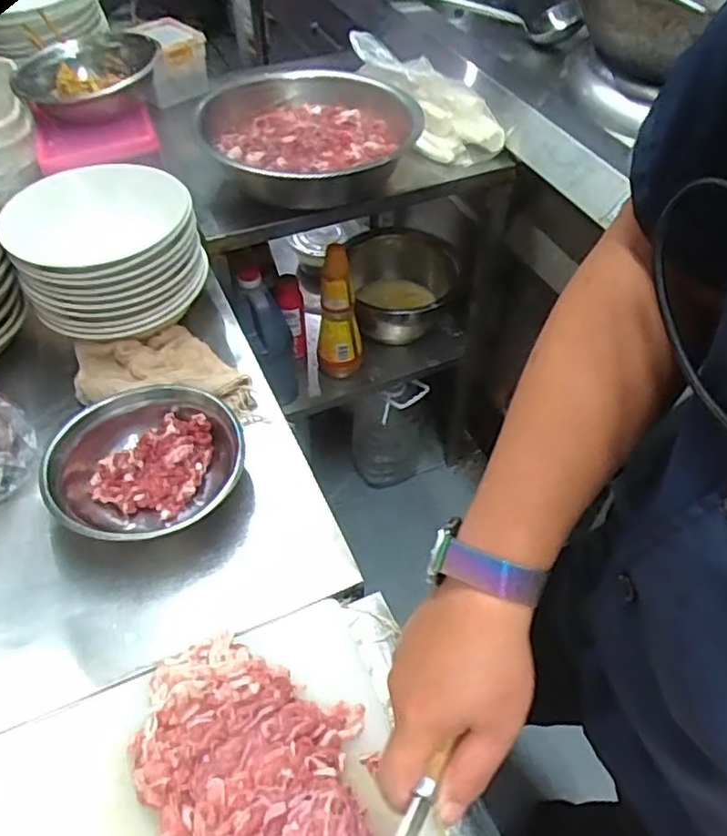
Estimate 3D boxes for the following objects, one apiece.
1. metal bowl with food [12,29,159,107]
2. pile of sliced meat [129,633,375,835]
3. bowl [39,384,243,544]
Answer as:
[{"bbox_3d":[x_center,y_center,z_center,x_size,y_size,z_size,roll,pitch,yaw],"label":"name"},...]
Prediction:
[{"bbox_3d":[-0.316,-0.400,0.727,0.157,0.038,0.144,-7,50,-9],"label":"metal bowl with food"},{"bbox_3d":[-0.077,0.246,0.442,0.186,0.036,0.141,19,51,13],"label":"pile of sliced meat"},{"bbox_3d":[-0.203,0.048,0.604,0.179,0.064,0.168,-33,58,-27],"label":"bowl"}]

